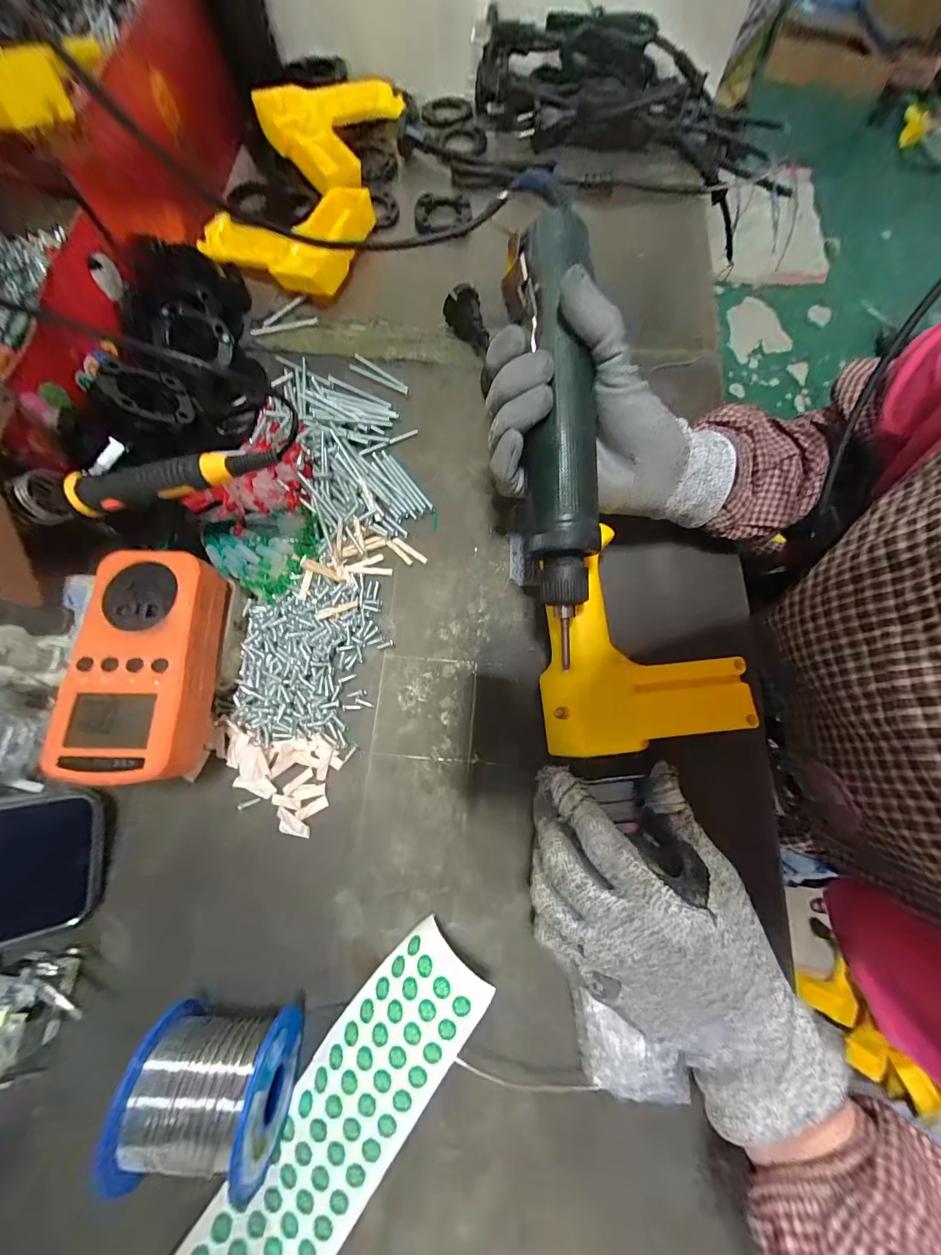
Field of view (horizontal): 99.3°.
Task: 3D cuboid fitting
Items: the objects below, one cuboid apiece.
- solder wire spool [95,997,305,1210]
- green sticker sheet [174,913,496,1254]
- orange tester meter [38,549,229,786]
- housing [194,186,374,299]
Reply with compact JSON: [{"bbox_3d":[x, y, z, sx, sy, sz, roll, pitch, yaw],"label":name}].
[{"bbox_3d":[-0.128,0.228,0.201,0.076,0.056,0.055,5,74,1],"label":"solder wire spool"},{"bbox_3d":[-0.073,0.262,0.203,0.060,0.014,0.212,31,78,25],"label":"green sticker sheet"},{"bbox_3d":[-0.189,0.021,0.233,0.067,0.030,0.125,-2,75,-1],"label":"orange tester meter"},{"bbox_3d":[-0.183,-0.380,0.386,0.163,0.031,0.114,11,75,2],"label":"housing"}]

